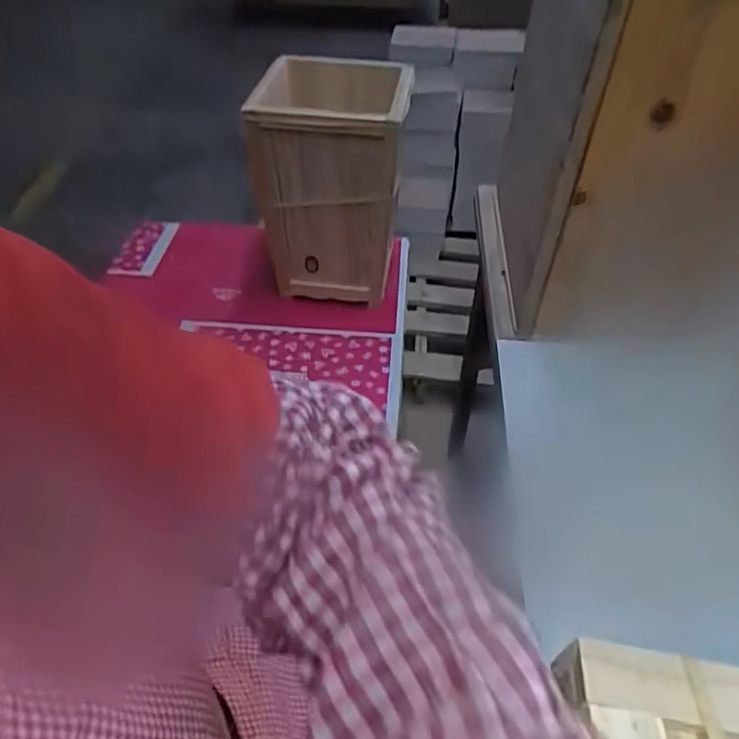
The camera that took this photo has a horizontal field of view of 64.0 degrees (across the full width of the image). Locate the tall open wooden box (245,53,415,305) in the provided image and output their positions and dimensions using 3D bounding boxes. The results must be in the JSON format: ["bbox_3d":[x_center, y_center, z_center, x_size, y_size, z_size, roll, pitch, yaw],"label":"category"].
[{"bbox_3d":[-0.063,-0.336,1.101,0.251,0.374,0.248,8,45,6],"label":"tall open wooden box"}]

